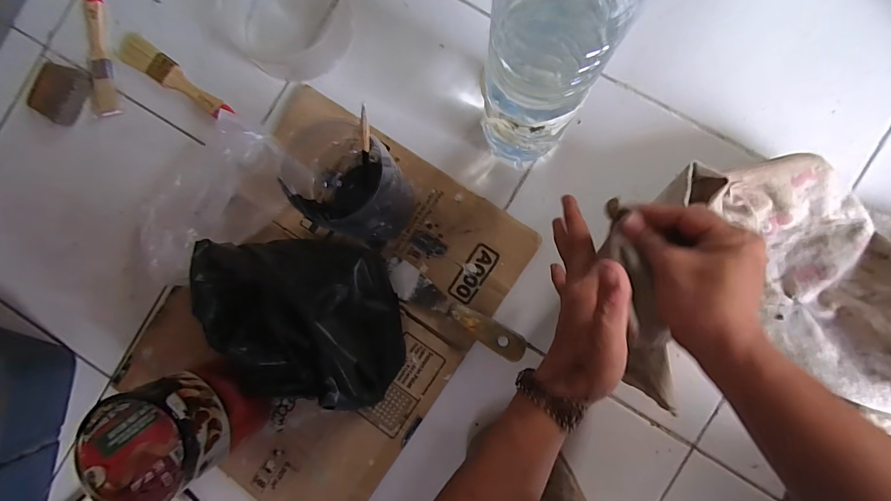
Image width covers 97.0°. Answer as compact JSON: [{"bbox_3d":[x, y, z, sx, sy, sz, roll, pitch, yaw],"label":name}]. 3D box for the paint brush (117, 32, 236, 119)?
[{"bbox_3d":[-0.322,-0.207,0.469,0.171,0.009,0.035,32,90,7],"label":"paint brush"}]

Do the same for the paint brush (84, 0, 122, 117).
[{"bbox_3d":[-0.426,-0.246,0.486,0.030,0.008,0.170,-12,85,5],"label":"paint brush"}]

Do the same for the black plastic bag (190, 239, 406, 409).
[{"bbox_3d":[-0.145,0.069,0.391,0.184,0.109,0.151,2,89,5],"label":"black plastic bag"}]

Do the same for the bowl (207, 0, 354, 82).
[{"bbox_3d":[-0.186,-0.284,0.455,0.160,0.047,0.145,40,91,7],"label":"bowl"}]

